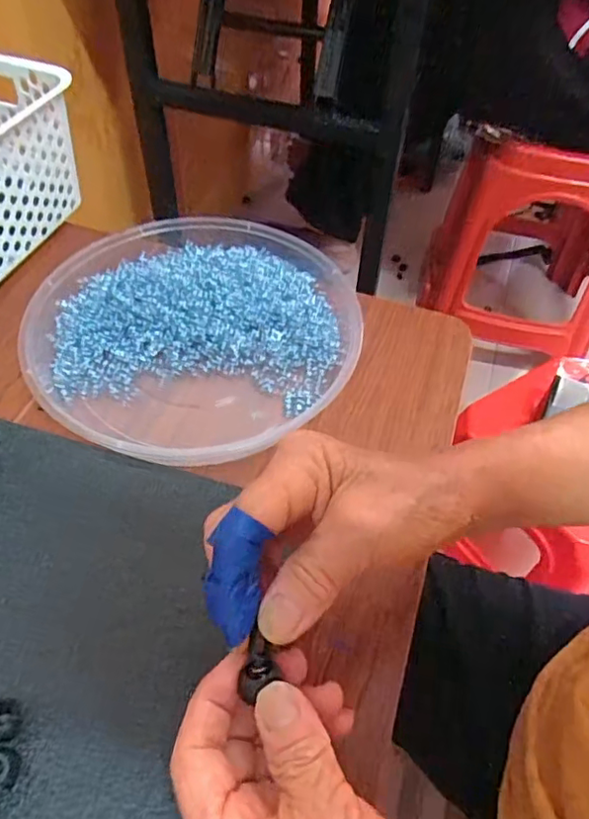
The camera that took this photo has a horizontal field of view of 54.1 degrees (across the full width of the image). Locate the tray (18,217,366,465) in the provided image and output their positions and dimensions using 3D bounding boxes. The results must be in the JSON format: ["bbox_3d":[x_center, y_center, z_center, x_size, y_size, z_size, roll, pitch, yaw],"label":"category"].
[{"bbox_3d":[-0.072,-0.057,0.431,0.237,0.040,0.220,-22,57,-19],"label":"tray"}]

